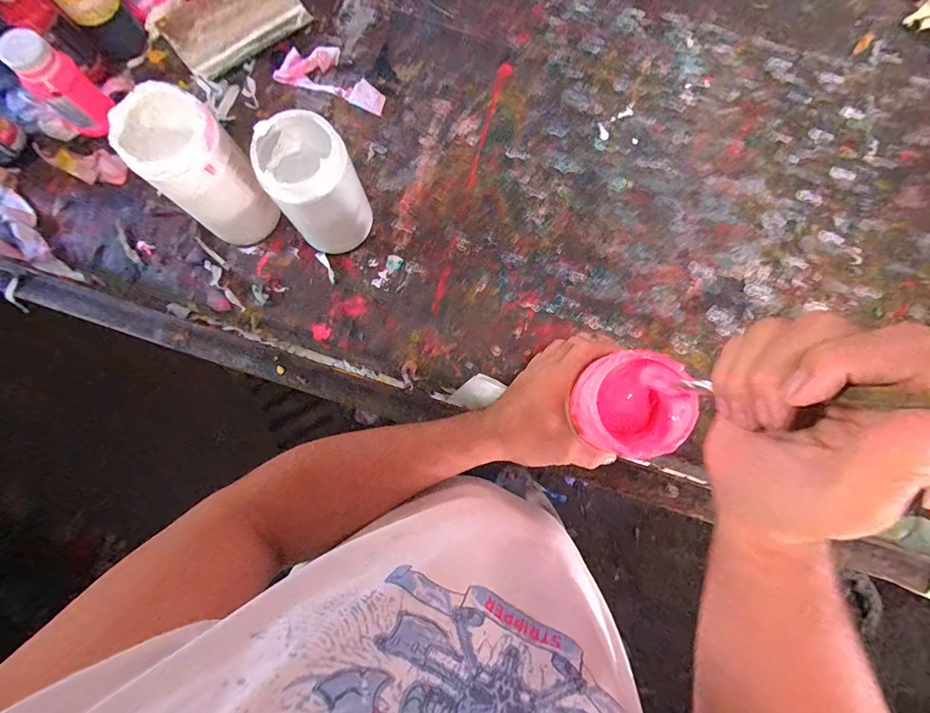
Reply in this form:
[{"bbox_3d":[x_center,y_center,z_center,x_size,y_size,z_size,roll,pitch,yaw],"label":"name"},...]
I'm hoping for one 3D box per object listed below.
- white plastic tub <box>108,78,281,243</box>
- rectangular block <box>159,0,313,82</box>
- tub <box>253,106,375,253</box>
[{"bbox_3d":[-0.290,-0.208,0.476,0.087,0.178,0.091,-37,81,-6],"label":"white plastic tub"},{"bbox_3d":[-0.341,-0.495,0.614,0.191,0.027,0.126,-39,81,-6],"label":"rectangular block"},{"bbox_3d":[-0.169,-0.191,0.485,0.085,0.152,0.092,0,79,1],"label":"tub"}]

